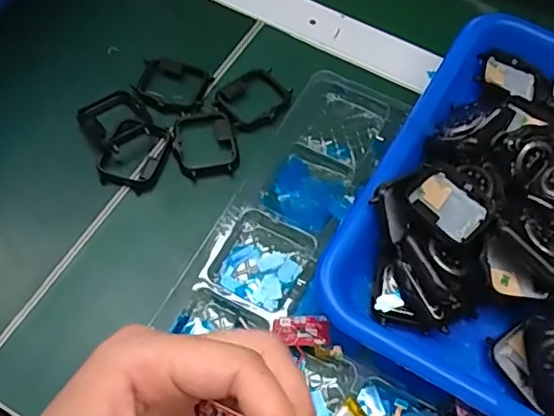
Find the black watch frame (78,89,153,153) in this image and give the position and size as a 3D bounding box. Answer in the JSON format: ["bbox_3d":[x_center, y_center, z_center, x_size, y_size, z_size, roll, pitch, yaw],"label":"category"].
[{"bbox_3d":[-0.099,-0.055,0.354,0.039,0.013,0.046,-34,69,-21],"label":"black watch frame"}]

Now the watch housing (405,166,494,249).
[{"bbox_3d":[0.090,-0.001,0.298,0.034,0.007,0.041,-37,70,-22],"label":"watch housing"}]

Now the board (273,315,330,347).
[{"bbox_3d":[0.013,0.062,0.288,0.029,0.004,0.015,0,70,-11],"label":"board"}]

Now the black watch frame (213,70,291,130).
[{"bbox_3d":[-0.015,-0.071,0.370,0.047,0.007,0.038,-33,68,-21],"label":"black watch frame"}]

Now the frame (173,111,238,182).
[{"bbox_3d":[-0.044,-0.040,0.352,0.037,0.007,0.045,-6,61,-8],"label":"frame"}]

